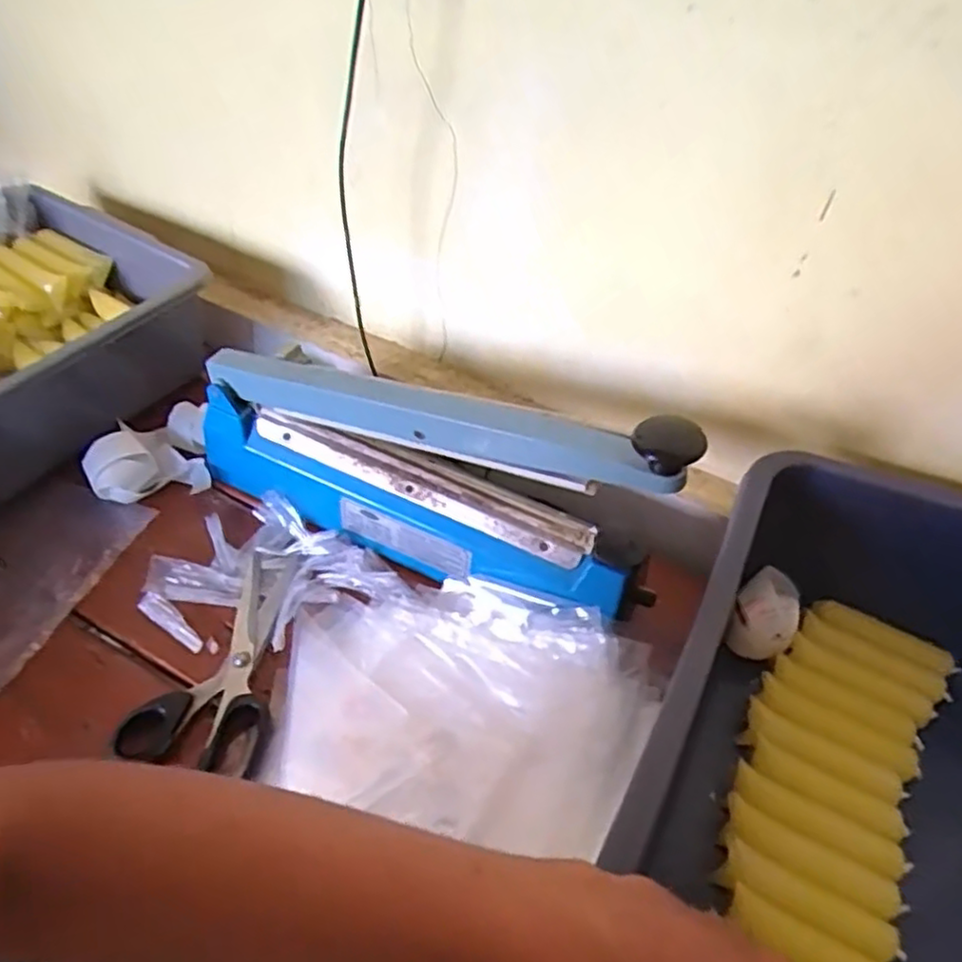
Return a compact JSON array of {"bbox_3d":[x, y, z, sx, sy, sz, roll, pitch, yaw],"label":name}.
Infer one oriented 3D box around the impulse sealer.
[{"bbox_3d":[-0.049,-0.008,0.571,0.420,0.176,0.071,13,46,22],"label":"impulse sealer"}]

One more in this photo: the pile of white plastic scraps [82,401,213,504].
[{"bbox_3d":[-0.300,-0.030,0.651,0.105,0.043,0.096,-8,49,-14],"label":"pile of white plastic scraps"}]

